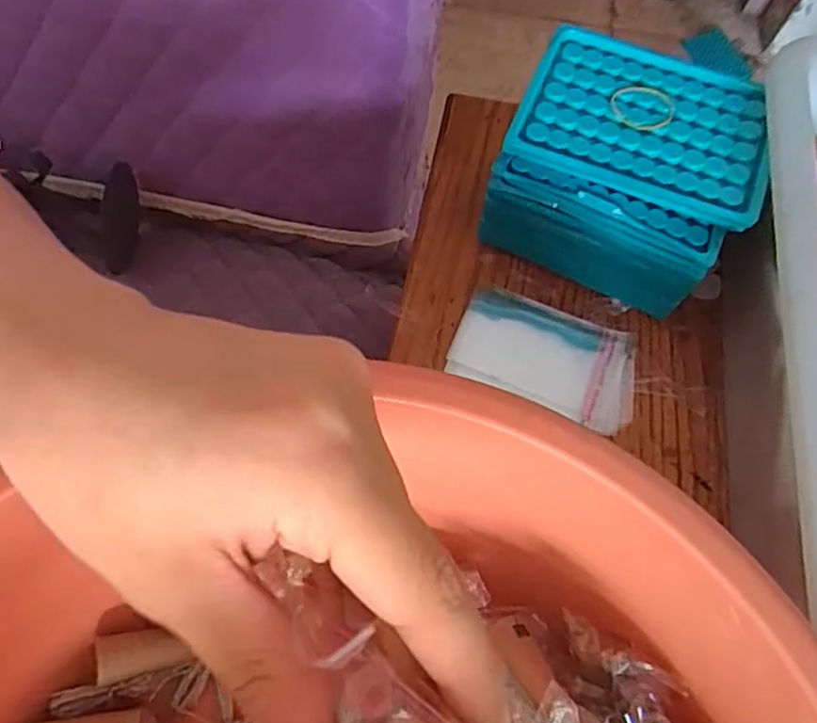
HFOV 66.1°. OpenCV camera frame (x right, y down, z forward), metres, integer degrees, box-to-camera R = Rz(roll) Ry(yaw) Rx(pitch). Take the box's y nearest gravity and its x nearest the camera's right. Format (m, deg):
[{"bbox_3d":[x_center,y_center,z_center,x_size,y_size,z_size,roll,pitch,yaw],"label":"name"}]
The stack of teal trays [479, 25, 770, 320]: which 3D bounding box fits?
[{"bbox_3d":[0.126,-0.113,0.378,0.131,0.092,0.104,25,70,8],"label":"stack of teal trays"}]

